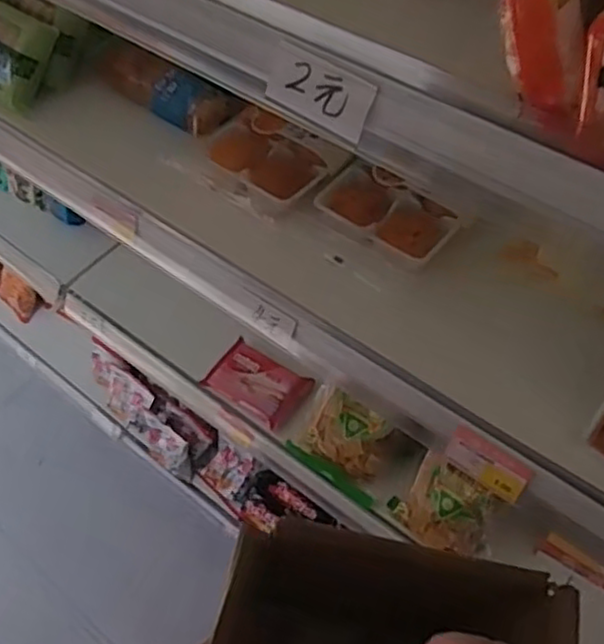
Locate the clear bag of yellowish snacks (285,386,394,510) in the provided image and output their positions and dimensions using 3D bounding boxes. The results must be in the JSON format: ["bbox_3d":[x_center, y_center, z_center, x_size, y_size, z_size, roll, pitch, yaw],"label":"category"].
[{"bbox_3d":[0.061,0.170,0.974,0.133,0.117,0.040,29,21,16],"label":"clear bag of yellowish snacks"}]

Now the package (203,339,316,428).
[{"bbox_3d":[-0.069,0.092,1.052,0.141,0.020,0.093,30,63,21],"label":"package"}]

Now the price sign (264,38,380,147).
[{"bbox_3d":[0.010,-0.131,0.400,0.069,0.038,0.004,36,41,22],"label":"price sign"}]

